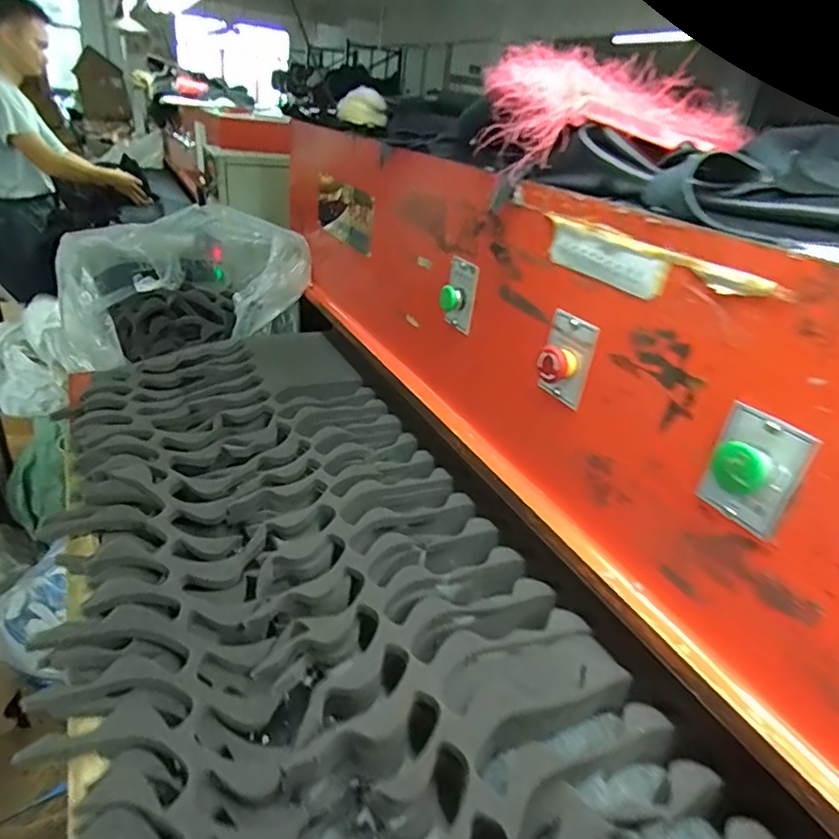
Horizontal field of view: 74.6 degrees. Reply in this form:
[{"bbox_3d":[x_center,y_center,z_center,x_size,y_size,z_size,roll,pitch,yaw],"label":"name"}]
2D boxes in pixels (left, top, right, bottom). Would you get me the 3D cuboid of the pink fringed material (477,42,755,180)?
[{"bbox_3d":[0.239,-0.333,0.603,0.351,0.103,0.105,-7,33,-21],"label":"pink fringed material"}]

